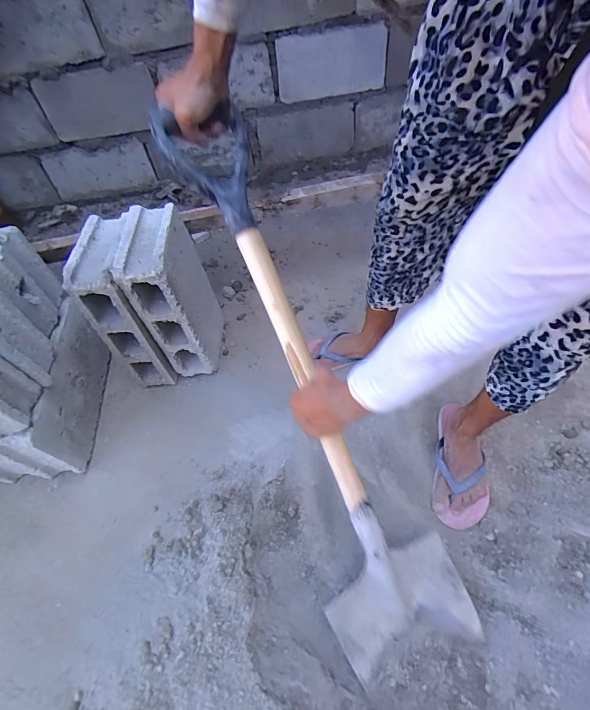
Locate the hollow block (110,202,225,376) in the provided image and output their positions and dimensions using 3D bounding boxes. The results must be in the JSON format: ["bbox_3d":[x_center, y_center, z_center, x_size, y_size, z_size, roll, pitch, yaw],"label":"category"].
[{"bbox_3d":[-0.273,-0.123,0.864,0.108,0.398,0.197,-5,54,3],"label":"hollow block"}]

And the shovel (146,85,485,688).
[{"bbox_3d":[0.049,0.115,0.538,0.218,0.069,0.950,-26,100,-13],"label":"shovel"}]

